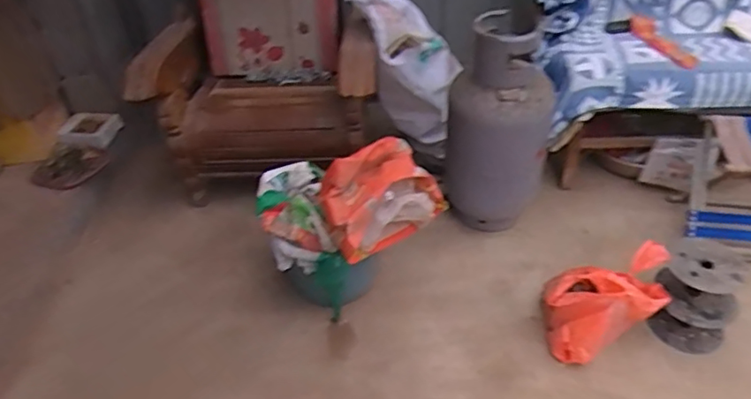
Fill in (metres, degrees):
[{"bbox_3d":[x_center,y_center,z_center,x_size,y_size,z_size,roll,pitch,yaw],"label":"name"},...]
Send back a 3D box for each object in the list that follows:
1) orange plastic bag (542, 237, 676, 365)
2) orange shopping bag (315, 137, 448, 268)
[{"bbox_3d":[0.614,0.272,1.536,0.333,0.233,0.227,-17,42,-14],"label":"orange plastic bag"},{"bbox_3d":[0.018,0.008,1.431,0.309,0.255,0.155,-25,44,-23],"label":"orange shopping bag"}]

